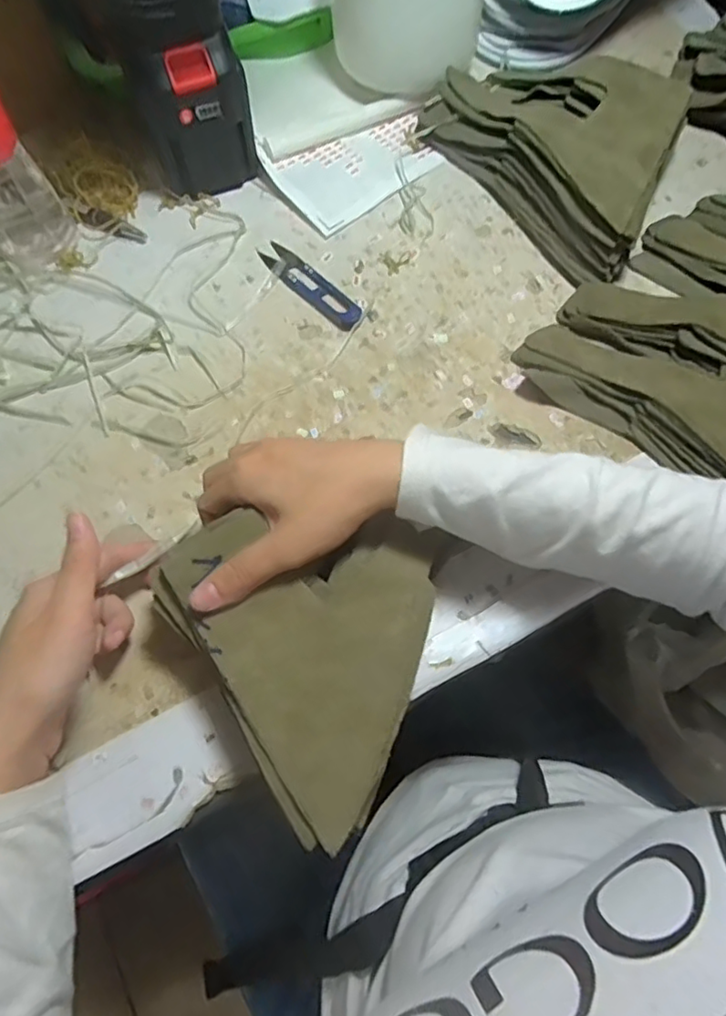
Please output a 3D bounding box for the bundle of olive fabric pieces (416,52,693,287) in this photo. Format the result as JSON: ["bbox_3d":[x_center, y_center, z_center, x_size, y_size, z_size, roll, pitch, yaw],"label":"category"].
[{"bbox_3d":[0.166,-0.284,0.468,0.149,0.064,0.212,-34,73,-13],"label":"bundle of olive fabric pieces"}]

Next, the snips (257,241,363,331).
[{"bbox_3d":[-0.040,-0.171,0.454,0.026,0.009,0.103,-38,73,-14],"label":"snips"}]

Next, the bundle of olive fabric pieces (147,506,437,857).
[{"bbox_3d":[-0.014,0.061,0.305,0.131,0.017,0.155,-33,71,-16],"label":"bundle of olive fabric pieces"}]

